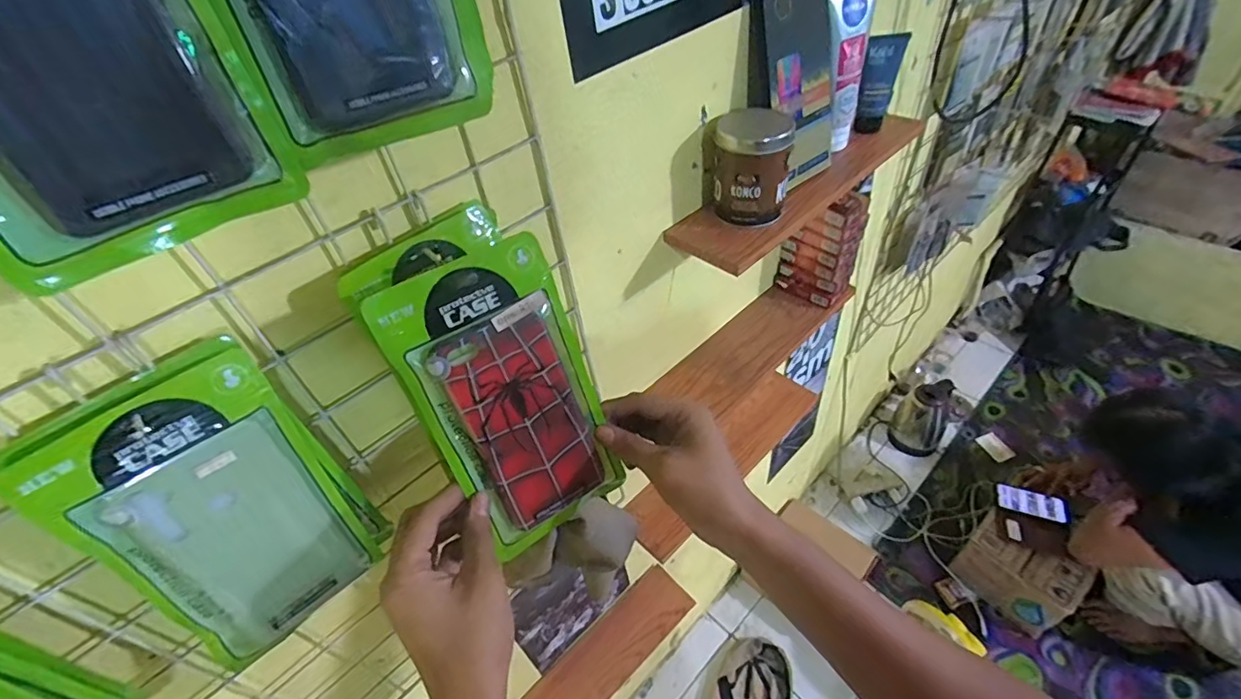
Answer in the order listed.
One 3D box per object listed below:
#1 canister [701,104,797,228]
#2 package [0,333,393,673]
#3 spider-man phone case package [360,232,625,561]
[{"bbox_3d":[0.131,-0.190,0.556,0.089,0.094,0.086,2,45,10],"label":"canister"},{"bbox_3d":[-0.240,0.103,0.335,0.024,0.208,0.117,23,52,37],"label":"package"},{"bbox_3d":[-0.069,0.036,0.362,0.112,0.201,0.012,-30,24,-21],"label":"spider-man phone case package"}]

